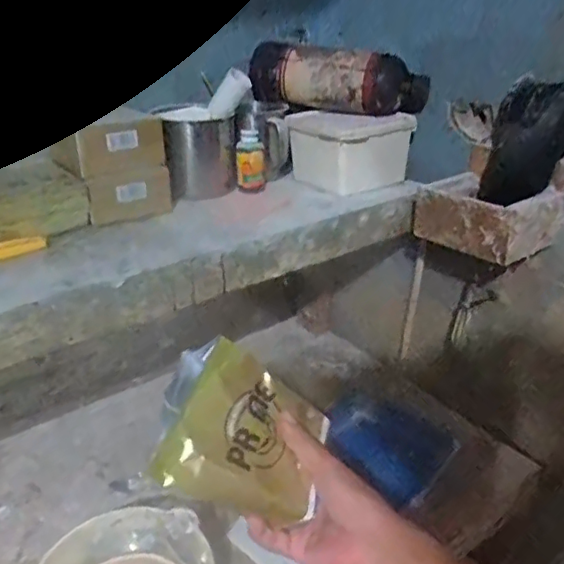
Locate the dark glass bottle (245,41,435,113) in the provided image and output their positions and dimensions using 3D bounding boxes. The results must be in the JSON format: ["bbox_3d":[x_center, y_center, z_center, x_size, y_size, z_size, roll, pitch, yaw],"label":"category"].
[{"bbox_3d":[0.075,-0.283,0.809,0.243,0.078,0.065,14,30,23],"label":"dark glass bottle"}]

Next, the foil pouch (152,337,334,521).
[{"bbox_3d":[-0.034,0.132,0.503,0.146,0.030,0.122,35,53,-20],"label":"foil pouch"}]

